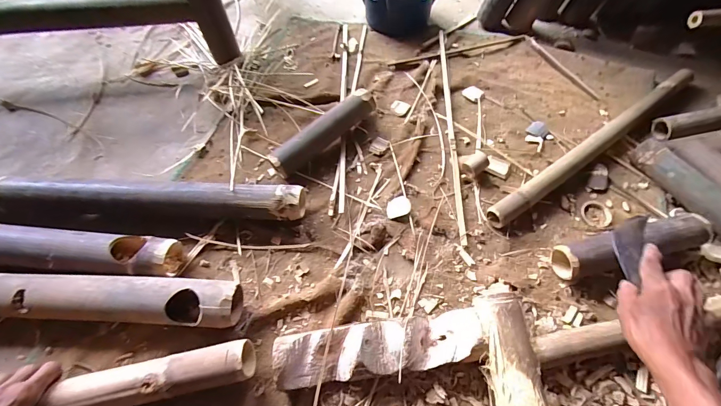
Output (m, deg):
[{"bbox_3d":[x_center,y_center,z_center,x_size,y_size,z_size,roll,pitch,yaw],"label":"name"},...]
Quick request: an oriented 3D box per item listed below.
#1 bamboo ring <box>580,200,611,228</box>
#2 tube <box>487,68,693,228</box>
[{"bbox_3d":[0.443,0.019,0.626,0.052,0.006,0.057,-1,60,1],"label":"bamboo ring"},{"bbox_3d":[0.502,-0.133,0.695,0.631,0.045,0.049,-32,64,-16],"label":"tube"}]

